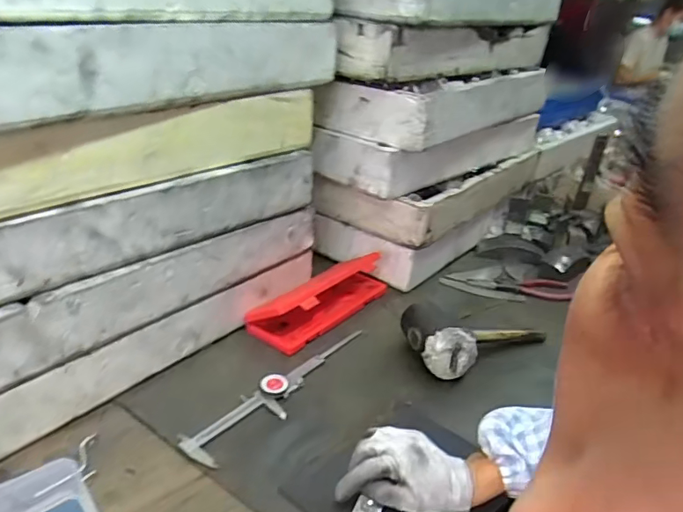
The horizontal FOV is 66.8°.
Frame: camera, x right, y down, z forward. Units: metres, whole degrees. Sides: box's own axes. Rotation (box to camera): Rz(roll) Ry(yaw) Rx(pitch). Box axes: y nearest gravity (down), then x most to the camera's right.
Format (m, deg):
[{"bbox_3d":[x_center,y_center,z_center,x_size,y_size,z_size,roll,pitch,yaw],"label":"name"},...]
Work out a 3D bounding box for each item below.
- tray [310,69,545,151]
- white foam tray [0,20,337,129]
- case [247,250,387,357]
[{"bbox_3d":[0.213,-0.307,1.024,0.193,0.101,0.554,26,34,33],"label":"tray"},{"bbox_3d":[-0.362,-0.287,0.694,0.477,0.092,0.564,22,32,29],"label":"white foam tray"},{"bbox_3d":[-0.033,0.063,0.862,0.100,0.074,0.256,24,33,31],"label":"case"}]

